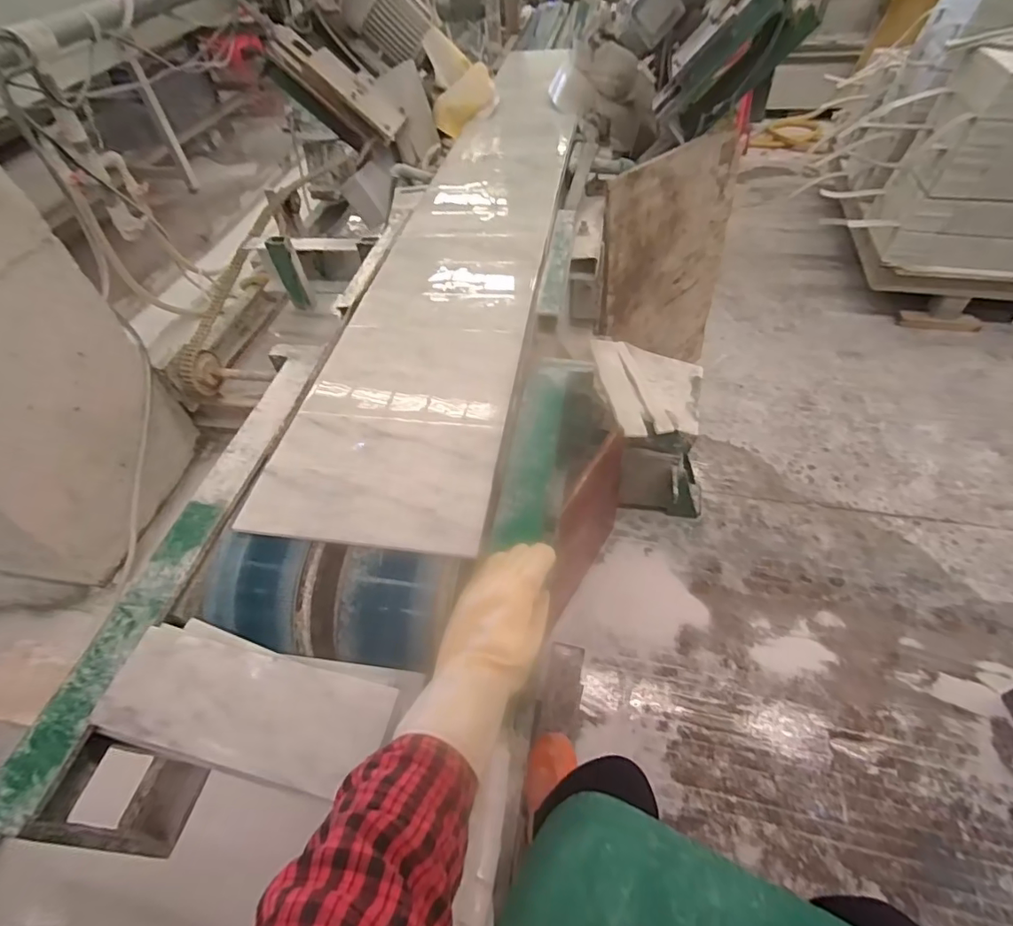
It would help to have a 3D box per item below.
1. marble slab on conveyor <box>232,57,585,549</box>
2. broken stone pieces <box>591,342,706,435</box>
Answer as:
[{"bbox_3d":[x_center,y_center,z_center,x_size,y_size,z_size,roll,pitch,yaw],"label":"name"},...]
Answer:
[{"bbox_3d":[-0.033,-0.597,1.157,0.294,0.023,1.799,7,52,7],"label":"marble slab on conveyor"},{"bbox_3d":[0.356,-0.176,1.283,0.282,0.050,0.290,7,54,-10],"label":"broken stone pieces"}]

